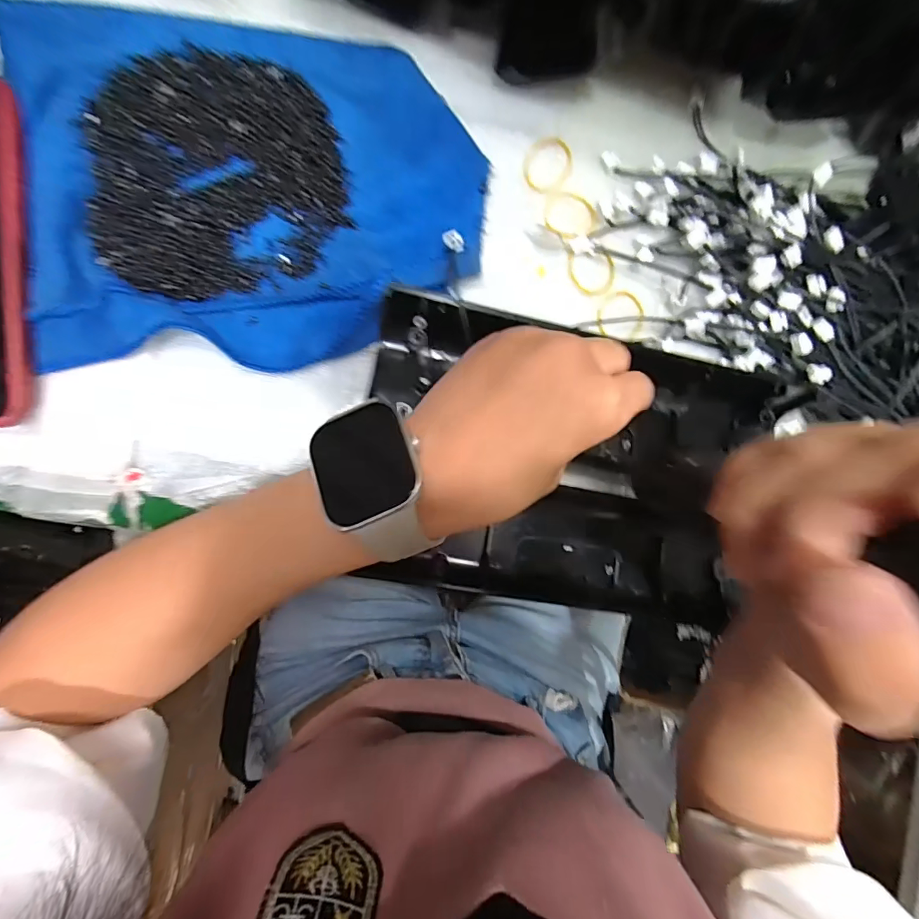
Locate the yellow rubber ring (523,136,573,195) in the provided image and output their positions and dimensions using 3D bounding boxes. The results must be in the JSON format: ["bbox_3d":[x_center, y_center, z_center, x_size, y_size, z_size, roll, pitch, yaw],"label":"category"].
[{"bbox_3d":[0.052,-0.170,0.267,0.034,0.004,0.028,-39,95,-8],"label":"yellow rubber ring"}]

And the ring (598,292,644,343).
[{"bbox_3d":[0.098,-0.086,0.278,0.030,0.004,0.031,0,89,-9],"label":"ring"}]

